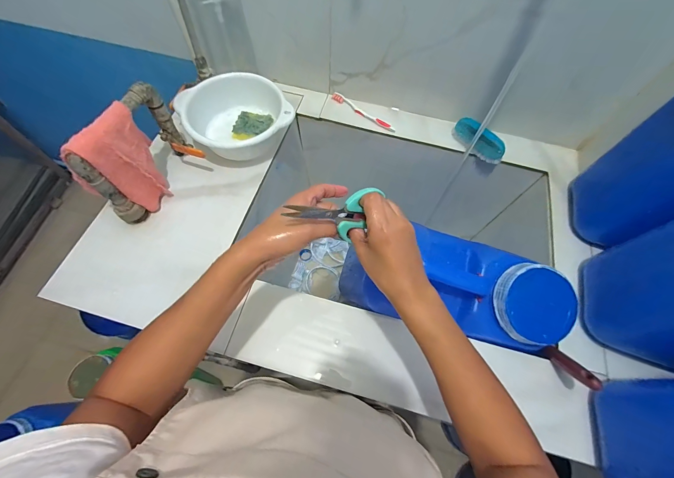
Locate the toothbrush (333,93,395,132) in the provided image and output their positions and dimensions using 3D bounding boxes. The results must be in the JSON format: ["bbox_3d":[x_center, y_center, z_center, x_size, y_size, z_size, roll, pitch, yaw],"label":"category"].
[{"bbox_3d":[0.060,-0.298,0.690,0.177,0.008,0.021,38,69,15],"label":"toothbrush"}]

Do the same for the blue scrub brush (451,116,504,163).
[{"bbox_3d":[0.310,-0.216,0.642,0.044,0.039,0.123,-40,72,-19],"label":"blue scrub brush"}]

